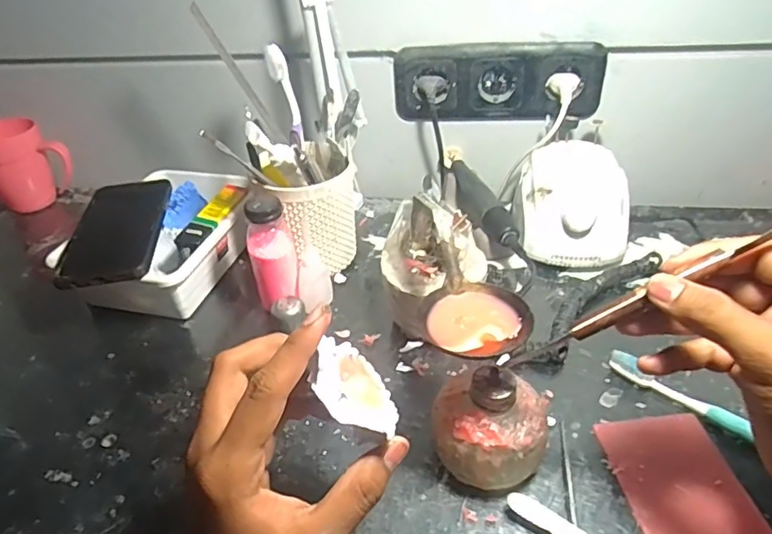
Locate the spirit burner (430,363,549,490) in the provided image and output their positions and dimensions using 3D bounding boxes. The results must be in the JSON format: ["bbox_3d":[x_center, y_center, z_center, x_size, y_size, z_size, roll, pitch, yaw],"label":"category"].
[{"bbox_3d":[0.068,0.103,0.367,0.073,0.070,0.064,0,39,6],"label":"spirit burner"}]

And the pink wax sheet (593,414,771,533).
[{"bbox_3d":[0.196,0.155,0.349,0.073,0.004,0.143,-7,37,-1],"label":"pink wax sheet"}]

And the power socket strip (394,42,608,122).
[{"bbox_3d":[0.121,-0.204,0.611,0.221,0.081,0.030,4,38,10],"label":"power socket strip"}]

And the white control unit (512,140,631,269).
[{"bbox_3d":[0.186,-0.067,0.562,0.101,0.065,0.137,2,38,8],"label":"white control unit"}]

